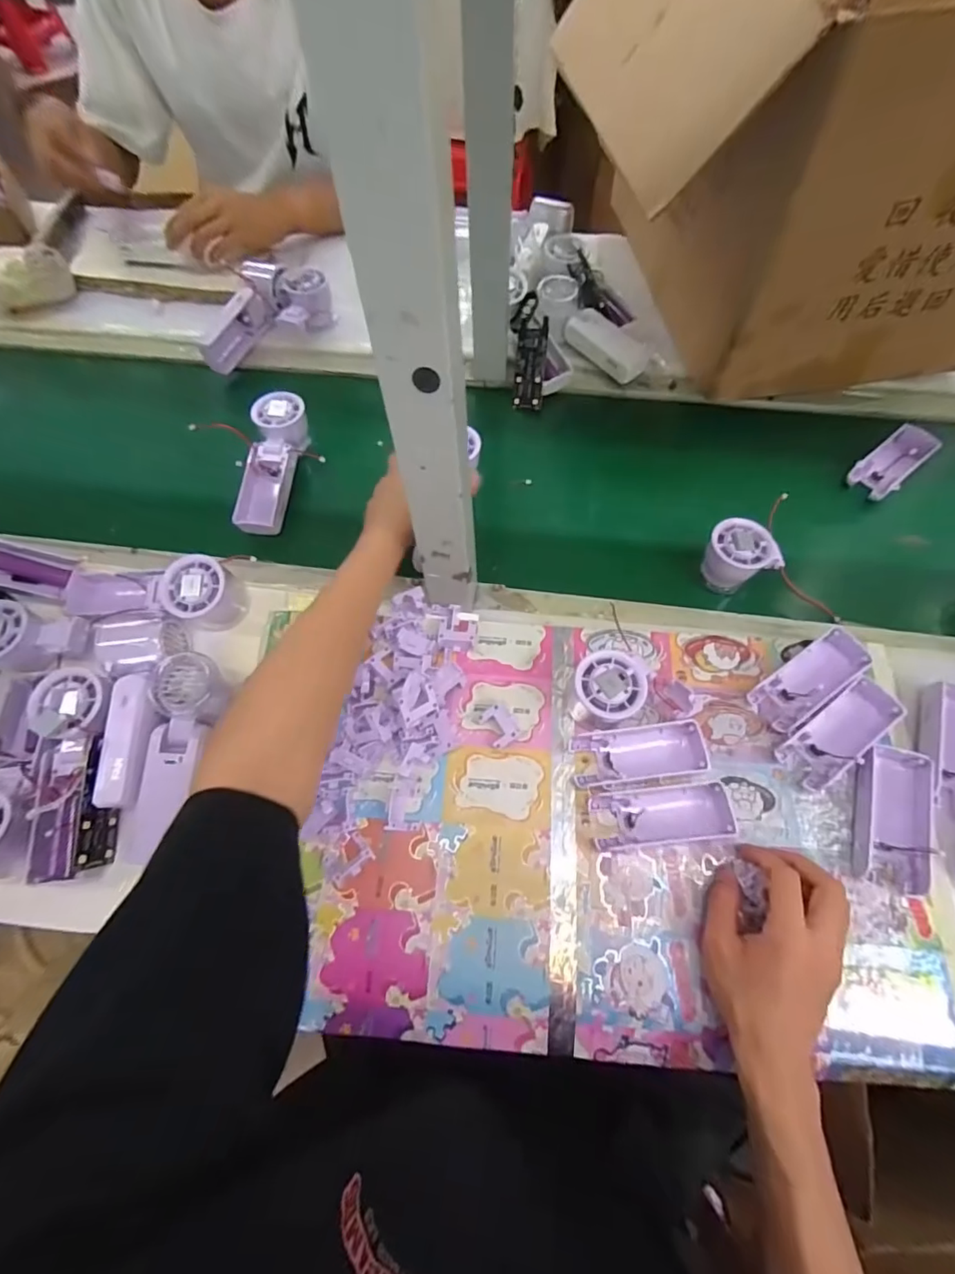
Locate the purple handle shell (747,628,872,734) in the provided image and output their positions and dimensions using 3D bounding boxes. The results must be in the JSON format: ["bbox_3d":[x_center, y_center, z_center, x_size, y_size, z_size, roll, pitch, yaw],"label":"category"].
[{"bbox_3d":[0.295,0.038,0.460,0.107,0.027,0.042,-33,70,-12],"label":"purple handle shell"}]

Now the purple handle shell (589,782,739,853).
[{"bbox_3d":[0.153,0.146,0.420,0.114,0.024,0.043,-5,67,-1],"label":"purple handle shell"}]

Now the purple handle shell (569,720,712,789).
[{"bbox_3d":[0.137,0.099,0.440,0.109,0.024,0.045,-6,67,-2],"label":"purple handle shell"}]

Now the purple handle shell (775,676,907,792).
[{"bbox_3d":[0.308,0.083,0.440,0.104,0.025,0.045,-33,70,-13],"label":"purple handle shell"}]

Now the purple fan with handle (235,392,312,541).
[{"bbox_3d":[-0.232,-0.197,0.592,0.055,0.045,0.172,8,81,4],"label":"purple fan with handle"}]

